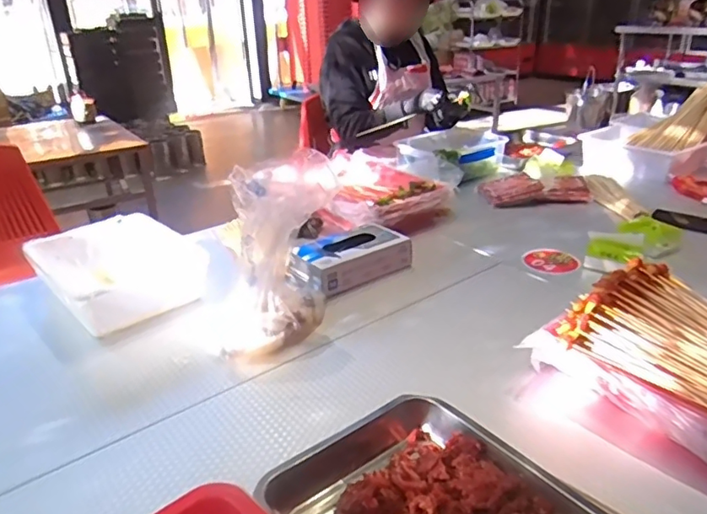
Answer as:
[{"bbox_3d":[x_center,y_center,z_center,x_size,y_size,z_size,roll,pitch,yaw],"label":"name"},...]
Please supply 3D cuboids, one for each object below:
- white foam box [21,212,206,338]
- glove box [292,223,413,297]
[{"bbox_3d":[-0.457,0.022,1.075,0.247,0.089,0.299,-24,33,-39],"label":"white foam box"},{"bbox_3d":[-0.005,0.004,1.136,0.223,0.068,0.139,-20,31,-33],"label":"glove box"}]

